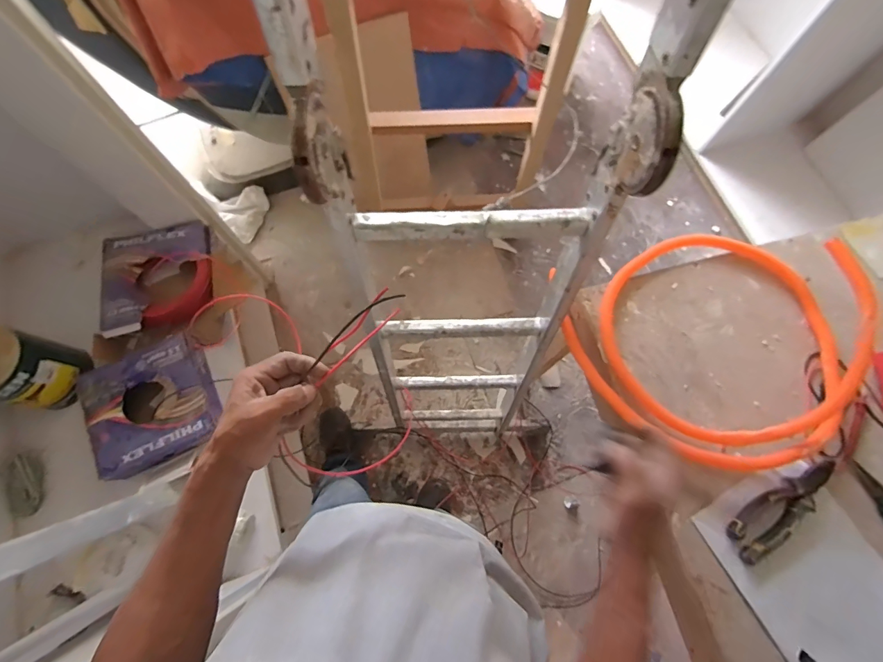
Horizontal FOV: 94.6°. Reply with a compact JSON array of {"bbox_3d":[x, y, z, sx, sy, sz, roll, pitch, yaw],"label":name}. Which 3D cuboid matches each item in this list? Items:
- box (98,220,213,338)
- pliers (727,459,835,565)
[{"bbox_3d":[-0.740,-0.138,1.078,0.271,0.077,0.285,-12,73,-4],"label":"box"},{"bbox_3d":[0.507,0.254,0.602,0.203,0.027,0.055,-41,77,-12],"label":"pliers"}]

